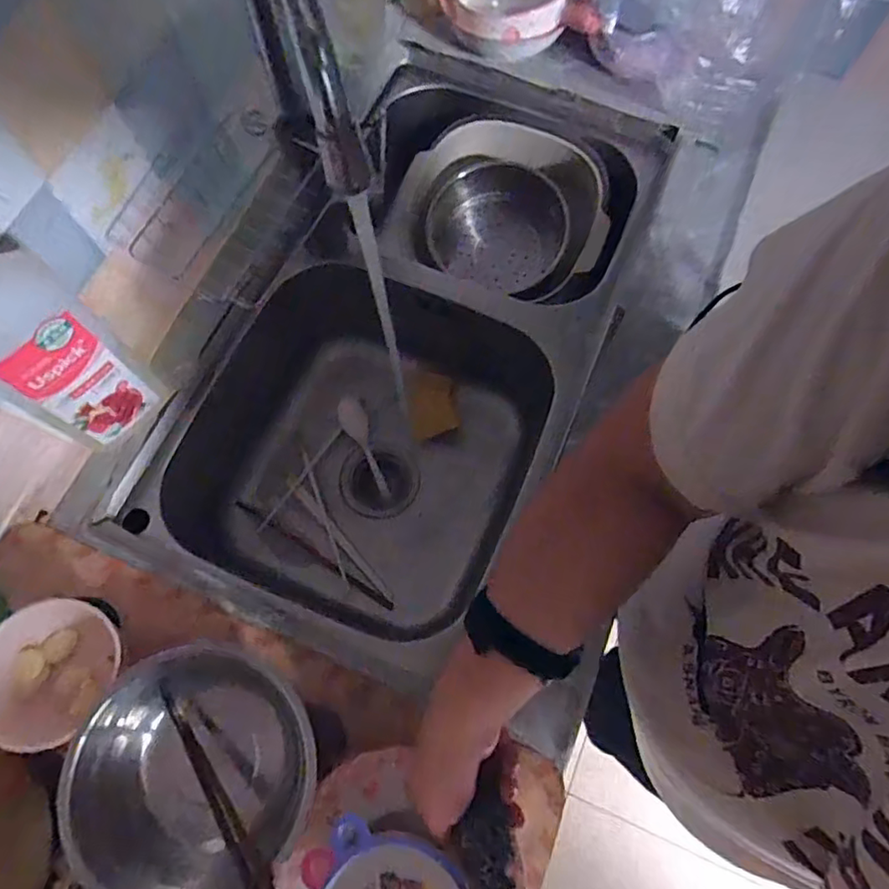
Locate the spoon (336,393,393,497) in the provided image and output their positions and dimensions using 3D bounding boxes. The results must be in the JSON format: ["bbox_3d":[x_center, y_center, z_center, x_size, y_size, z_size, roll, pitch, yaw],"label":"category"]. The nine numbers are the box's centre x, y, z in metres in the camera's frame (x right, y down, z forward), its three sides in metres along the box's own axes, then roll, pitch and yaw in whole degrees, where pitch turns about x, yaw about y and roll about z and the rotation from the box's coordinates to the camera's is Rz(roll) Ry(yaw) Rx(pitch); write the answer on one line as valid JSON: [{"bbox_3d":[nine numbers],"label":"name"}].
[{"bbox_3d":[-0.116,0.003,0.835,0.038,0.025,0.151,-20,72,-8],"label":"spoon"}]

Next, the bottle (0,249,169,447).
[{"bbox_3d":[-0.323,-0.081,0.470,0.047,0.276,0.090,39,74,11],"label":"bottle"}]

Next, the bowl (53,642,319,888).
[{"bbox_3d":[-0.193,0.265,0.473,0.164,0.080,0.182,27,72,8],"label":"bowl"}]

